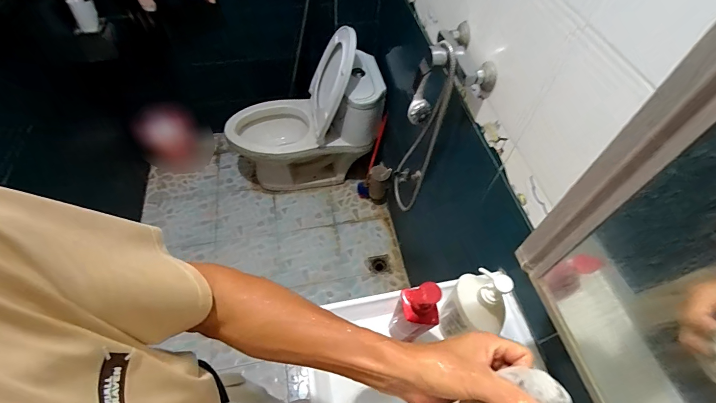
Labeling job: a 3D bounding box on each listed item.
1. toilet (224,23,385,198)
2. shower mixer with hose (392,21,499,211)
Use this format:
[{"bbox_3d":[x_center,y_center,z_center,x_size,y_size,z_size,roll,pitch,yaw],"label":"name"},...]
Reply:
[{"bbox_3d":[-0.267,-0.403,1.706,0.706,0.827,0.350,-7,56,-7],"label":"toilet"},{"bbox_3d":[0.215,-0.183,1.020,0.159,0.589,0.178,7,56,2],"label":"shower mixer with hose"}]

